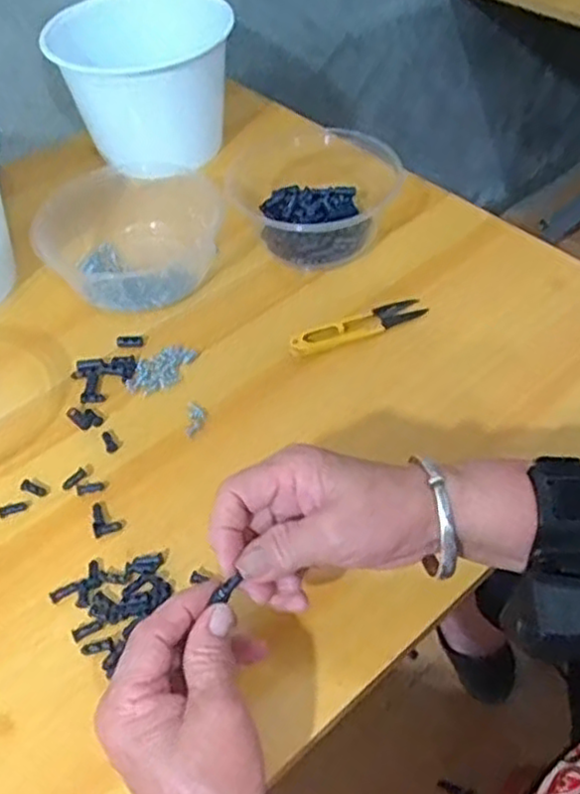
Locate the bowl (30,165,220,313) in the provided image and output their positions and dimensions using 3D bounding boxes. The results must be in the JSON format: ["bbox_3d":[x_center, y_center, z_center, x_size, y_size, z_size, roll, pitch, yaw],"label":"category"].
[{"bbox_3d":[-0.124,-0.127,0.558,0.121,0.049,0.126,-1,52,2],"label":"bowl"}]

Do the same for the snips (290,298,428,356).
[{"bbox_3d":[0.049,-0.051,0.510,0.102,0.004,0.025,-20,54,-13],"label":"snips"}]

